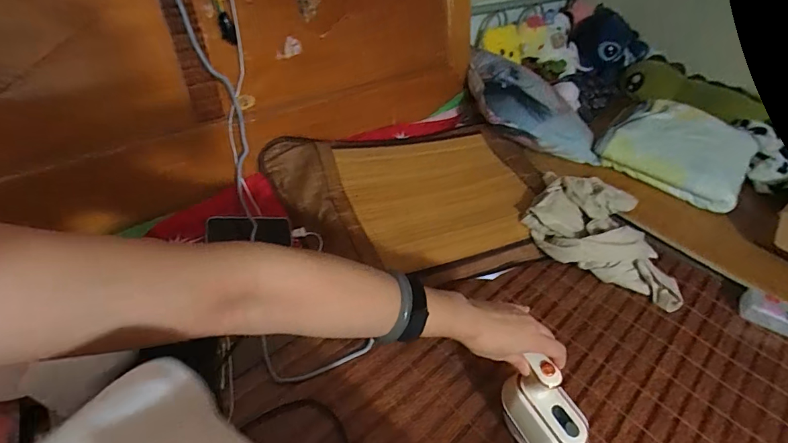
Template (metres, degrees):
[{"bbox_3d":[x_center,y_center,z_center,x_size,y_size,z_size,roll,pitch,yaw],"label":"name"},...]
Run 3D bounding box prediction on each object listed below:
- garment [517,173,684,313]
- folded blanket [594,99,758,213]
[{"bbox_3d":[0.452,0.009,0.900,0.313,0.090,0.267,23,43,18],"label":"garment"},{"bbox_3d":[0.772,-0.199,1.160,0.338,0.096,0.395,30,45,25],"label":"folded blanket"}]

